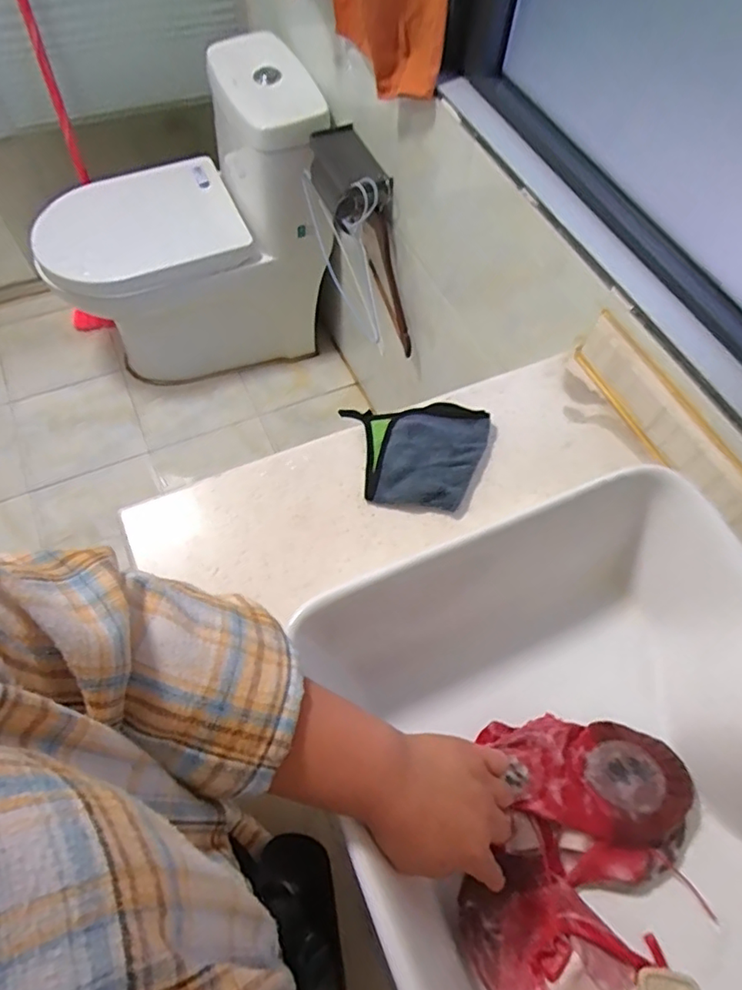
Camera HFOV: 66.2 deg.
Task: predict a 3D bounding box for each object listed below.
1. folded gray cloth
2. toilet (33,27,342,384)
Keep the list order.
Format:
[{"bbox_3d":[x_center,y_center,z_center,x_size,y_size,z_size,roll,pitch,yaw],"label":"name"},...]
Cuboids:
[{"bbox_3d":[0.054,-0.046,0.614,0.147,0.018,0.130,3,62,-1],"label":"folded gray cloth"},{"bbox_3d":[-0.454,-0.635,1.403,0.646,0.676,0.487,-24,66,-15],"label":"toilet"}]

